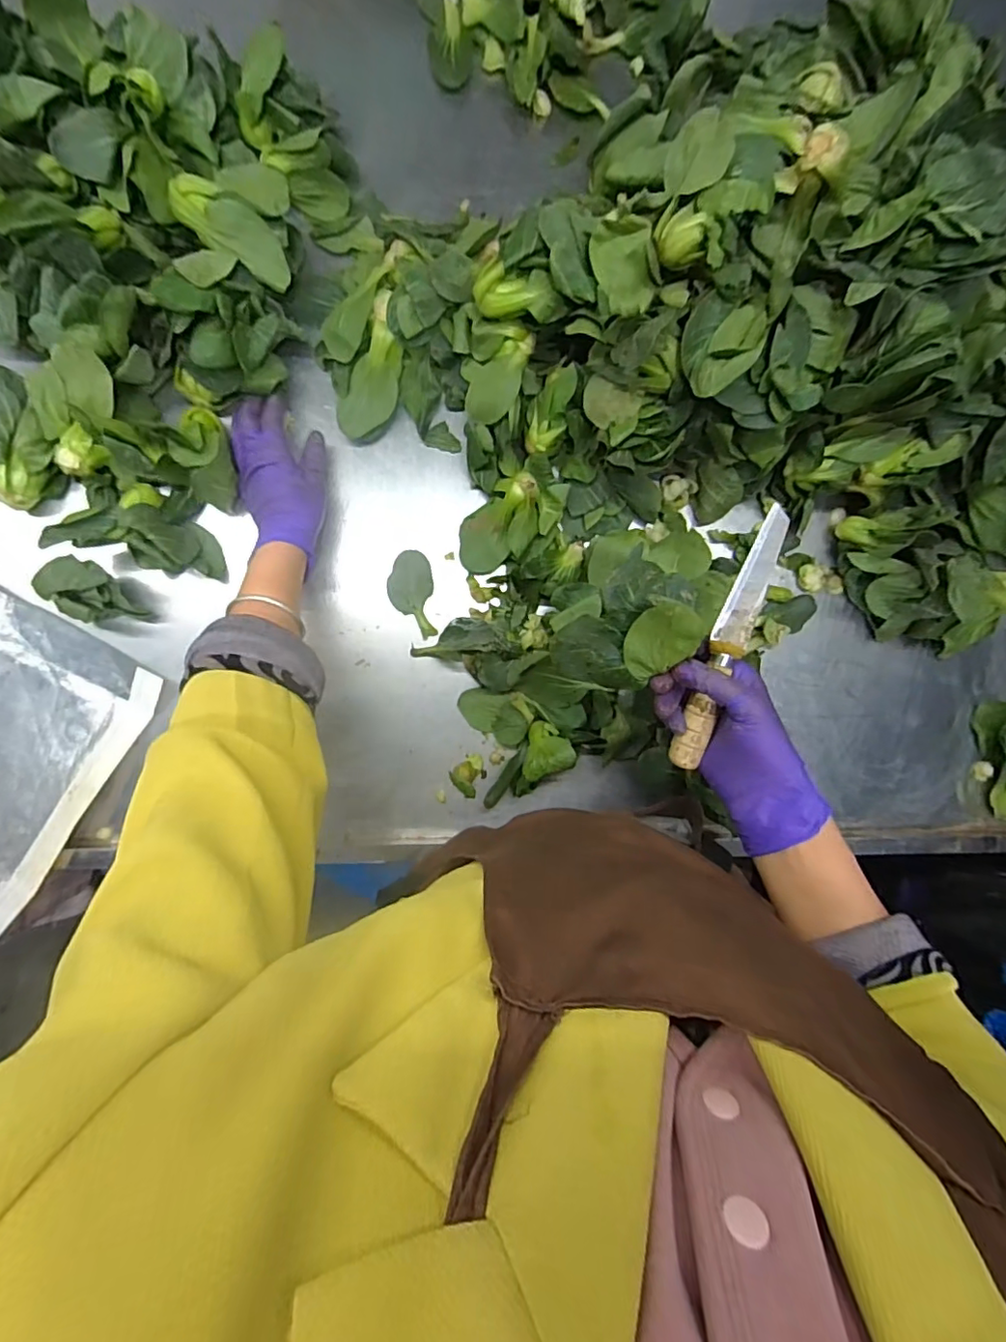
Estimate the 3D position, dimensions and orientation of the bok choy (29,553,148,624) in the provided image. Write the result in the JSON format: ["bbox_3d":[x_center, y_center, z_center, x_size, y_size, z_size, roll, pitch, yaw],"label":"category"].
[{"bbox_3d":[-0.387,-0.073,0.537,0.076,0.052,0.052,16,87,-4],"label":"bok choy"}]

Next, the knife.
[{"bbox_3d":[0.173,-0.020,0.431,0.023,0.020,0.201,18,97,-4],"label":"knife"}]

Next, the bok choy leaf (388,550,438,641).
[{"bbox_3d":[-0.094,-0.078,0.579,0.045,0.006,0.087,-4,88,-5],"label":"bok choy leaf"}]

